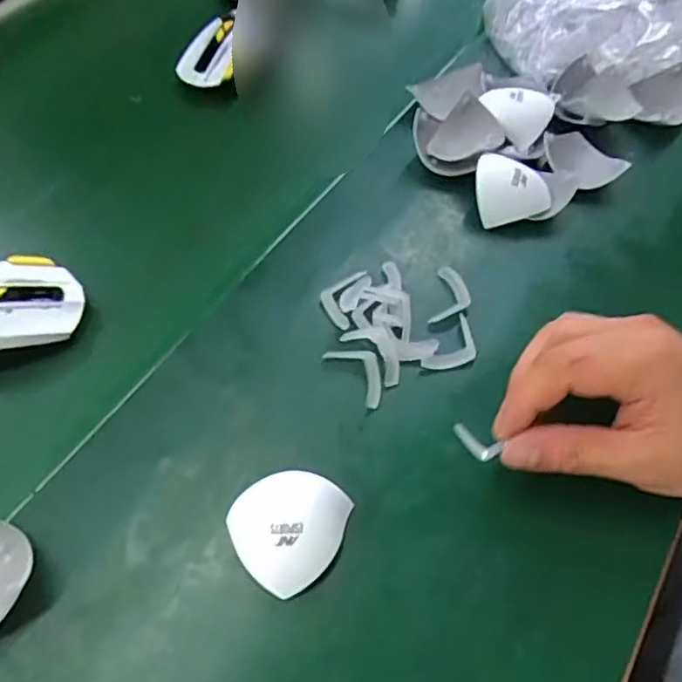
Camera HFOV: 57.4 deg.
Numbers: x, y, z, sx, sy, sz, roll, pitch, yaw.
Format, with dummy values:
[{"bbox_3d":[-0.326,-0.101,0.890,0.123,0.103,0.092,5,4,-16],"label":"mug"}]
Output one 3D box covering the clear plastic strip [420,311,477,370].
[{"bbox_3d":[0.073,0.005,0.392,0.023,0.009,0.047,35,62,17],"label":"clear plastic strip"}]

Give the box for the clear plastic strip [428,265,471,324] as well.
[{"bbox_3d":[0.075,-0.031,0.419,0.023,0.006,0.046,12,58,4],"label":"clear plastic strip"}]

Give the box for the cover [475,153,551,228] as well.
[{"bbox_3d":[0.126,-0.108,0.457,0.054,0.032,0.042,6,58,0],"label":"cover"}]

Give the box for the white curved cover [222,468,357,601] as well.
[{"bbox_3d":[-0.024,0.095,0.320,0.060,0.025,0.052,-29,64,-20],"label":"white curved cover"}]

